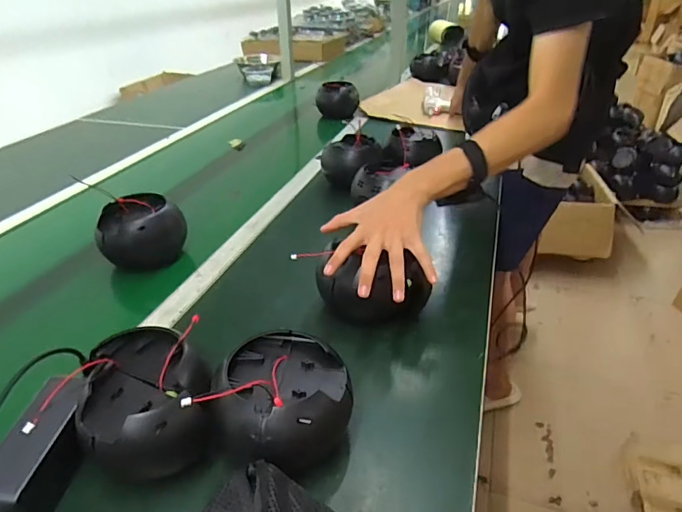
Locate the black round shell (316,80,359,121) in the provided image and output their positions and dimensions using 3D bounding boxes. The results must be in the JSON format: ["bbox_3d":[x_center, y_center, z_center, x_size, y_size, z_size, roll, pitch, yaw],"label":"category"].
[{"bbox_3d":[-0.011,-0.480,1.412,0.124,0.093,0.110,-3,33,-4],"label":"black round shell"}]

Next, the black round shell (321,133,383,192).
[{"bbox_3d":[0.022,-0.202,0.980,0.098,0.092,0.092,23,40,32],"label":"black round shell"}]

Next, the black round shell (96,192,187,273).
[{"bbox_3d":[-0.320,-0.037,0.744,0.130,0.102,0.100,-15,35,-20],"label":"black round shell"}]

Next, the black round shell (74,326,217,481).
[{"bbox_3d":[-0.185,0.148,0.446,0.117,0.089,0.143,-12,34,-16],"label":"black round shell"}]

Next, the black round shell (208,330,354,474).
[{"bbox_3d":[-0.057,0.145,0.438,0.126,0.088,0.122,-19,37,-26],"label":"black round shell"}]

